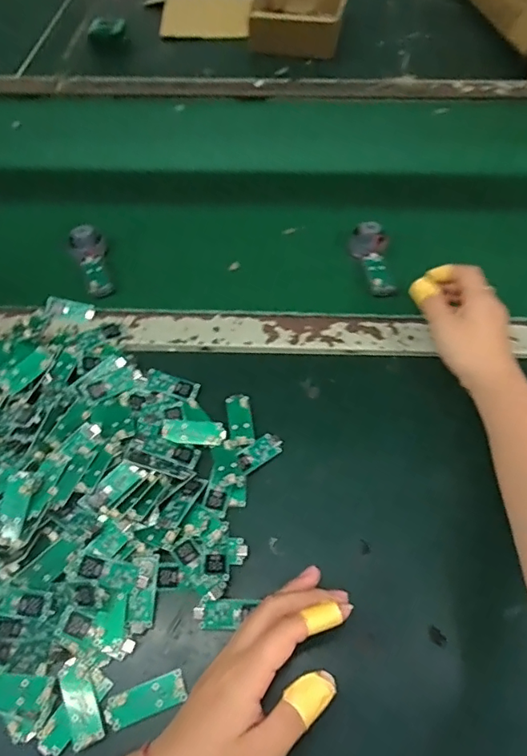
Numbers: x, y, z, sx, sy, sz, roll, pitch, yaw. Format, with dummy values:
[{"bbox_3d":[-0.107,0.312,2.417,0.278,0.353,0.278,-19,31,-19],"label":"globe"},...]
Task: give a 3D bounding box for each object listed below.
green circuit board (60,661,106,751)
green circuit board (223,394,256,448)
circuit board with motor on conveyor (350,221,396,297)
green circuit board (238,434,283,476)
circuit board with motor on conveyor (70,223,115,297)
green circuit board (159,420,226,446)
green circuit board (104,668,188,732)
[{"bbox_3d":[-0.115,0.207,0.321,0.019,0.005,0.046,-18,60,-10],"label":"green circuit board"},{"bbox_3d":[-0.022,0.035,0.433,0.025,0.004,0.051,-7,58,-4],"label":"green circuit board"},{"bbox_3d":[0.116,-0.123,0.529,0.033,0.028,0.086,-5,58,-3],"label":"circuit board with motor on conveyor"},{"bbox_3d":[-0.003,0.061,0.417,0.044,0.004,0.019,-30,74,-27],"label":"green circuit board"},{"bbox_3d":[-0.180,-0.123,0.539,0.034,0.028,0.081,-19,72,-11],"label":"circuit board with motor on conveyor"},{"bbox_3d":[-0.058,0.045,0.422,0.052,0.005,0.022,0,58,1],"label":"green circuit board"},{"bbox_3d":[-0.075,0.208,0.326,0.050,0.006,0.019,-20,60,-11],"label":"green circuit board"}]

